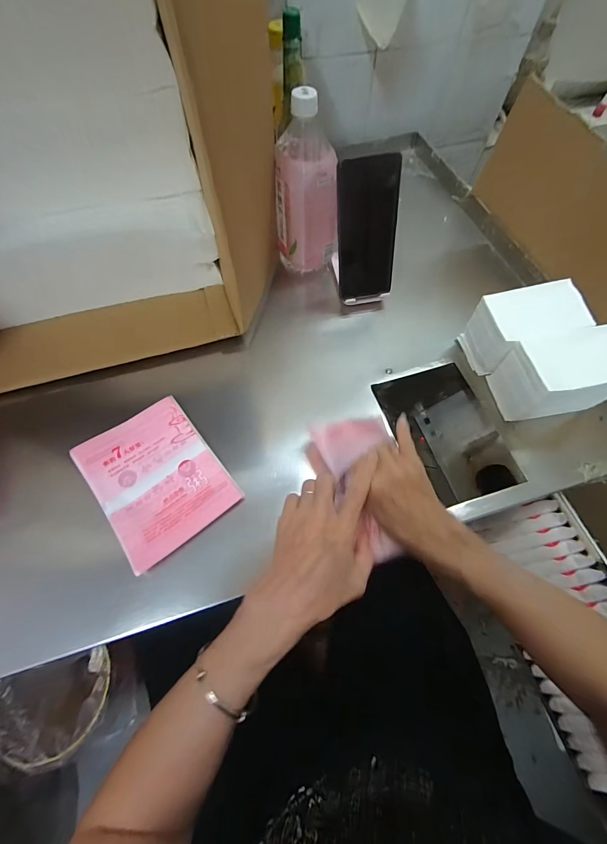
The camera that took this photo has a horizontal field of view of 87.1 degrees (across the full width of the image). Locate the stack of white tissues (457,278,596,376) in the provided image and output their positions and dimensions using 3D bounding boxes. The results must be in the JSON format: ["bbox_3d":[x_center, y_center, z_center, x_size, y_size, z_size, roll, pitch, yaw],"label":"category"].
[{"bbox_3d":[0.266,-0.109,0.396,0.105,0.090,0.079,-8,64,-4],"label":"stack of white tissues"}]

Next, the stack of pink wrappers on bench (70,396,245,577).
[{"bbox_3d":[-0.162,0.059,0.356,0.122,0.016,0.160,-36,69,-16],"label":"stack of pink wrappers on bench"}]

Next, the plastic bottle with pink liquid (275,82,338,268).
[{"bbox_3d":[0.004,-0.310,0.443,0.074,0.192,0.066,-23,66,-11],"label":"plastic bottle with pink liquid"}]

